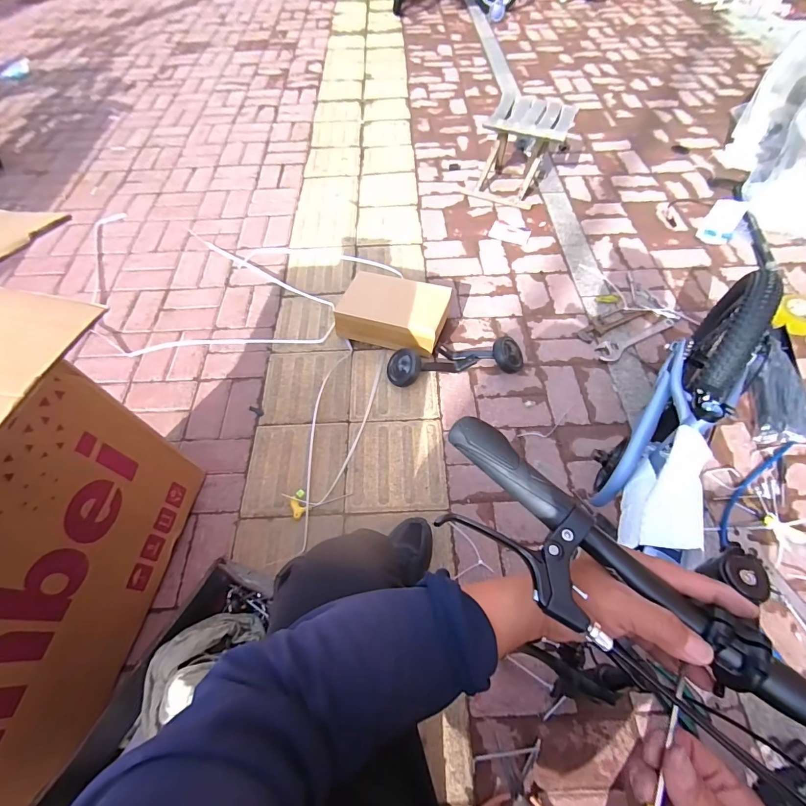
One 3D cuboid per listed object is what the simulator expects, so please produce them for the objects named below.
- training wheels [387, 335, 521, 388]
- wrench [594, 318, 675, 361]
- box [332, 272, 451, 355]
[{"bbox_3d":[0.148,-0.129,1.100,0.380,0.085,0.117,-9,57,-3],"label":"training wheels"},{"bbox_3d":[0.701,-0.200,1.172,0.275,0.009,0.063,-27,60,-14],"label":"wrench"},{"bbox_3d":[-0.025,-0.270,1.172,0.317,0.113,0.212,17,61,10],"label":"box"}]

